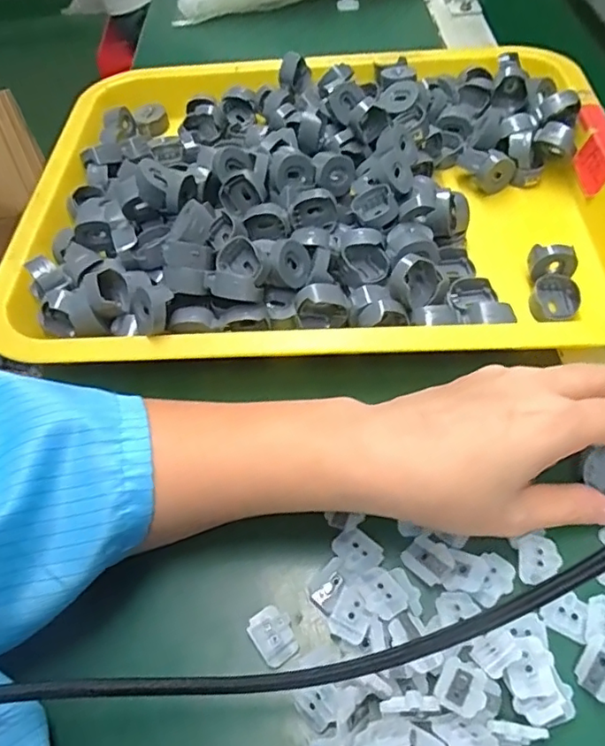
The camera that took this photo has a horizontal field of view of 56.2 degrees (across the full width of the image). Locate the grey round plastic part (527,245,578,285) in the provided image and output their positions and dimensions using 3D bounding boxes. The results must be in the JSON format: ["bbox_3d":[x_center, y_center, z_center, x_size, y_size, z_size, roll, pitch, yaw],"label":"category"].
[{"bbox_3d":[0.144,-0.064,0.326,0.025,0.017,0.016,-5,57,0],"label":"grey round plastic part"}]

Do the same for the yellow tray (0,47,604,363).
[{"bbox_3d":[0.013,-0.126,0.378,0.385,0.059,0.299,-1,54,5],"label":"yellow tray"}]

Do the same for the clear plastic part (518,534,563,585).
[{"bbox_3d":[0.102,0.080,0.241,0.017,0.004,0.020,7,55,10],"label":"clear plastic part"}]

